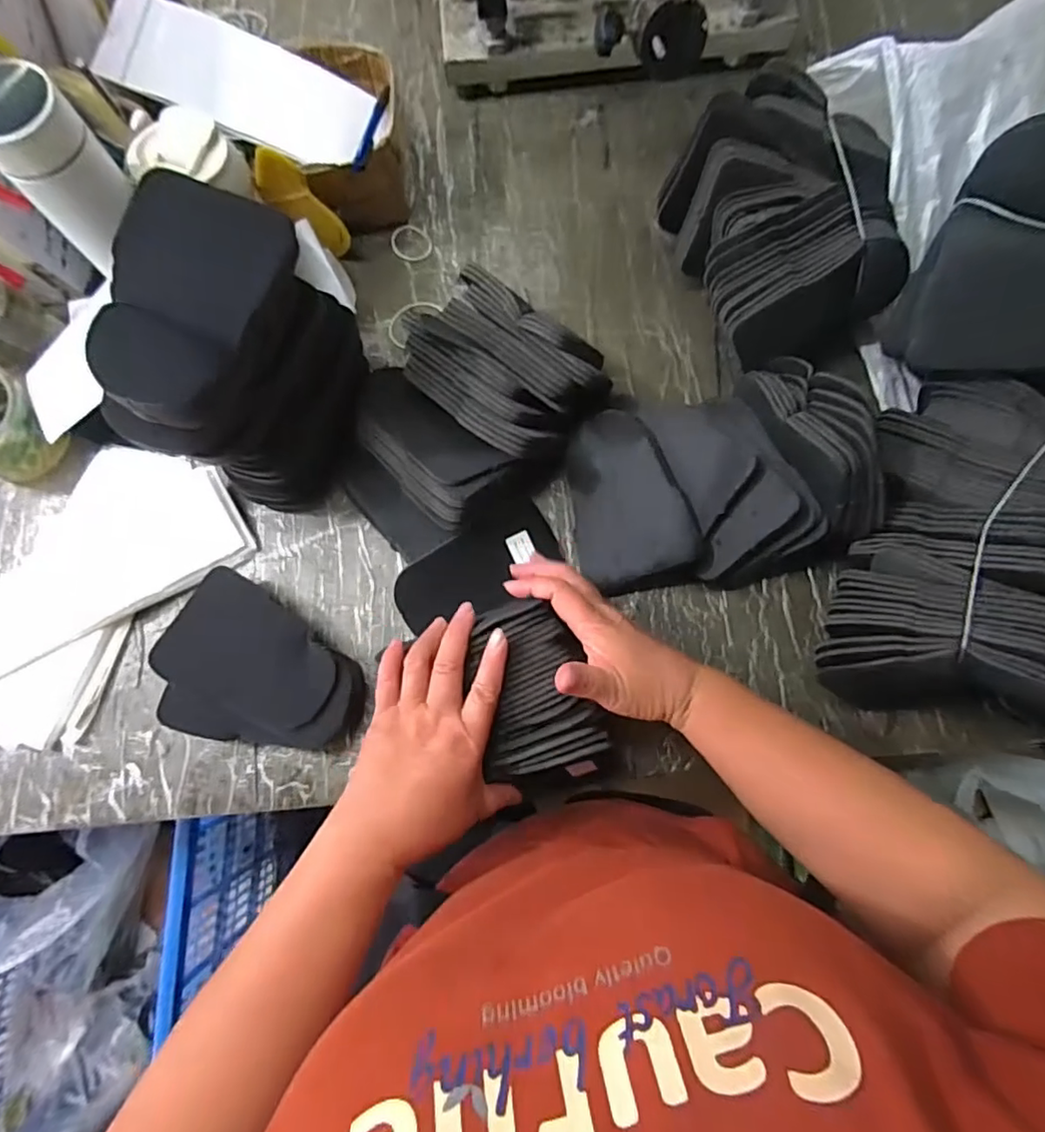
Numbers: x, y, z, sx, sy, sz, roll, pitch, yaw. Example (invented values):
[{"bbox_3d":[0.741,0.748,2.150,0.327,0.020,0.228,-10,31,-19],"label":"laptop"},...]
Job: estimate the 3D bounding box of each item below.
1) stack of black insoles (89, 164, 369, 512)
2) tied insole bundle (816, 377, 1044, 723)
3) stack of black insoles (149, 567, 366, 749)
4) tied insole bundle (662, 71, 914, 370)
[{"bbox_3d":[-0.208,-0.144,0.452,0.111,0.215,0.159,12,79,3],"label":"stack of black insoles"},{"bbox_3d":[0.328,-0.011,0.410,0.152,0.109,0.234,16,79,4],"label":"tied insole bundle"},{"bbox_3d":[-0.220,0.097,0.490,0.168,0.041,0.121,34,81,7],"label":"stack of black insoles"},{"bbox_3d":[0.232,-0.310,0.533,0.181,0.117,0.232,-14,79,-2],"label":"tied insole bundle"}]

